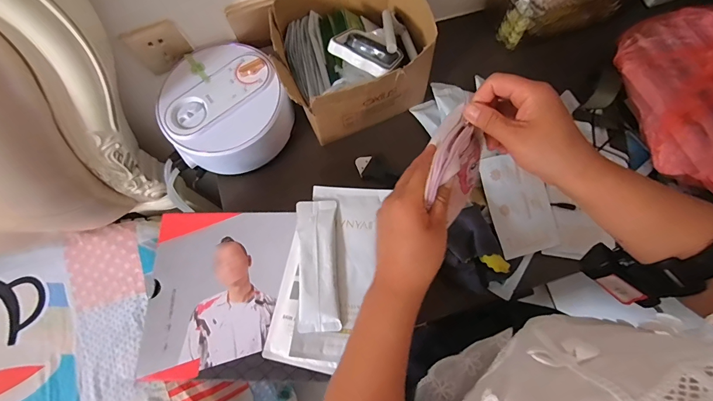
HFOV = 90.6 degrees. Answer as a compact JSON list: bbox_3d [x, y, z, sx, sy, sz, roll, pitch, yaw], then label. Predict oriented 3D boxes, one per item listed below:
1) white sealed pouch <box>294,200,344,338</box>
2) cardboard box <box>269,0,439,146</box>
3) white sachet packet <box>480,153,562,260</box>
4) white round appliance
[{"bbox_3d":[-0.048,0.079,0.442,0.051,0.020,0.159,-4,73,1],"label":"white sealed pouch"},{"bbox_3d":[-0.008,-0.234,0.565,0.225,0.143,0.214,-16,73,-3],"label":"cardboard box"},{"bbox_3d":[0.251,0.004,0.540,0.100,0.005,0.153,-13,85,-12],"label":"white sachet packet"},{"bbox_3d":[-0.210,-0.148,0.572,0.191,0.071,0.191,-1,73,2],"label":"white round appliance"}]

